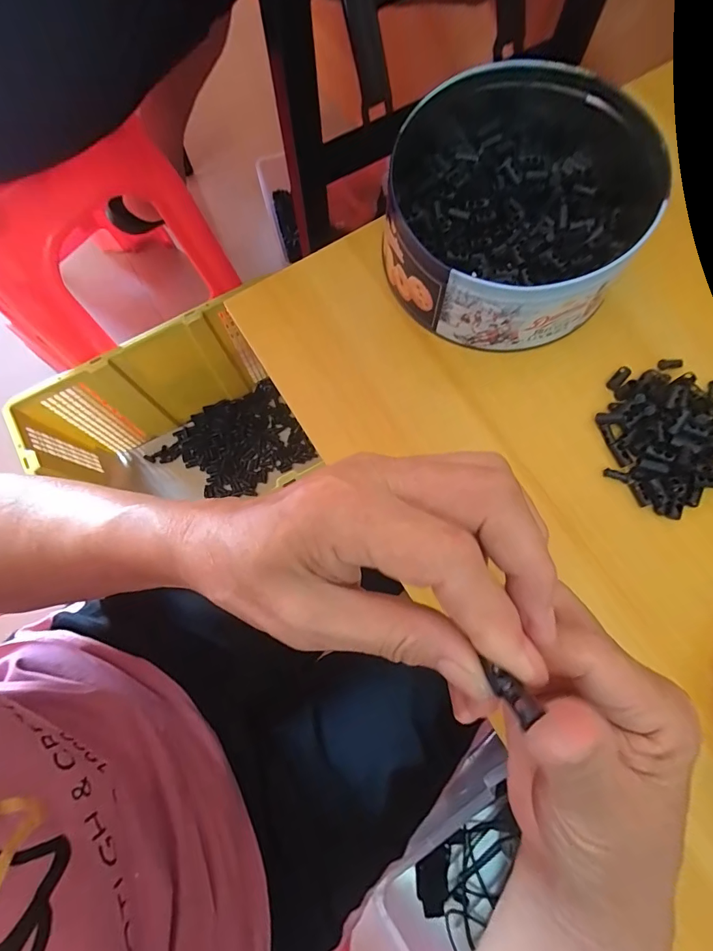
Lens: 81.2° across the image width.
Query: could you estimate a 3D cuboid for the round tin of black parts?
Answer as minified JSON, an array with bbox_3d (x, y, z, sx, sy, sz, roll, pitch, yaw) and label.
[{"bbox_3d":[0.120,-0.213,0.315,0.184,0.066,0.223,12,76,5],"label":"round tin of black parts"}]

